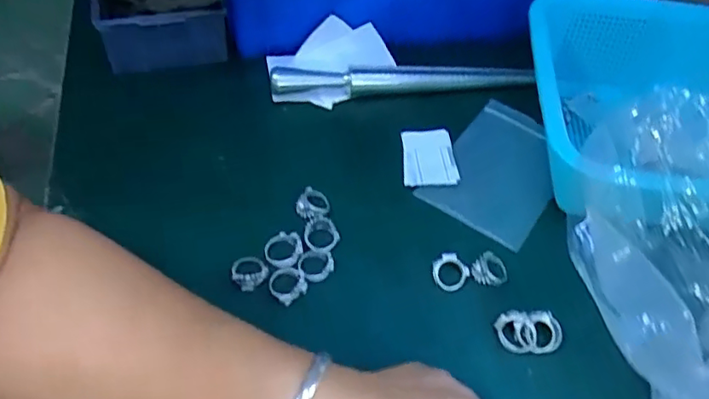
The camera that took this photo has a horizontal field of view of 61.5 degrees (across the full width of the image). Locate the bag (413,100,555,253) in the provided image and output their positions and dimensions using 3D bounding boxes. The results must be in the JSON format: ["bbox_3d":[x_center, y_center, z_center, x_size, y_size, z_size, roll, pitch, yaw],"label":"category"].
[{"bbox_3d":[0.113,-0.027,0.440,0.081,0.004,0.127,31,55,20],"label":"bag"}]

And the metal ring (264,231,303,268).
[{"bbox_3d":[-0.045,0.031,0.377,0.023,0.007,0.022,2,50,-3],"label":"metal ring"}]

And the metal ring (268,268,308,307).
[{"bbox_3d":[-0.041,0.052,0.364,0.022,0.009,0.025,-14,53,-16],"label":"metal ring"}]

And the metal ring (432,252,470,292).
[{"bbox_3d":[0.060,0.047,0.373,0.022,0.004,0.022,0,85,0],"label":"metal ring"}]

